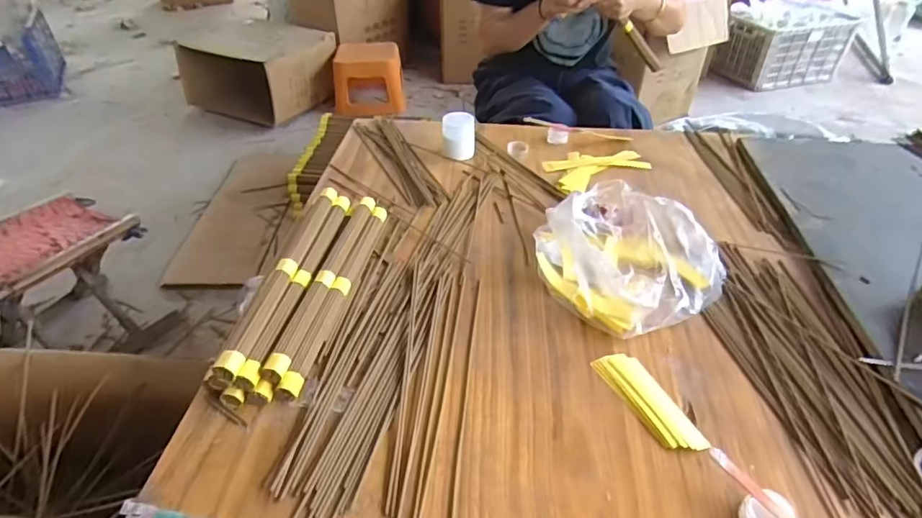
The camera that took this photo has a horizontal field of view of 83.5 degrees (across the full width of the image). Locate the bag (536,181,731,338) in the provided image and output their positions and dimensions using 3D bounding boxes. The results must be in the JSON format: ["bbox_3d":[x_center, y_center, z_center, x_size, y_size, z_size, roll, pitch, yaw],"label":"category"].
[{"bbox_3d":[0.210,-0.019,0.652,0.214,0.087,0.213,-22,45,-24],"label":"bag"}]

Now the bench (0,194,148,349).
[{"bbox_3d":[-0.842,0.061,1.069,0.259,0.261,0.331,20,44,21],"label":"bench"}]

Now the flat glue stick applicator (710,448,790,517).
[{"bbox_3d":[0.256,0.203,0.420,0.012,0.007,0.121,-21,45,-23],"label":"flat glue stick applicator"}]

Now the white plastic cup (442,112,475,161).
[{"bbox_3d":[-0.004,-0.215,0.898,0.056,0.063,0.055,0,41,0],"label":"white plastic cup"}]

